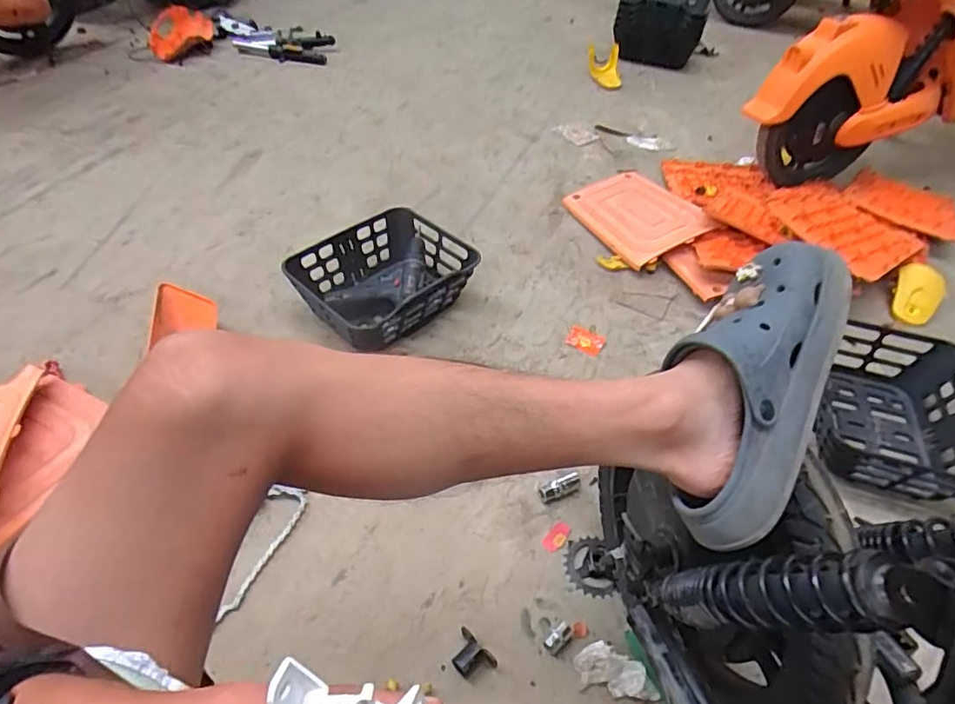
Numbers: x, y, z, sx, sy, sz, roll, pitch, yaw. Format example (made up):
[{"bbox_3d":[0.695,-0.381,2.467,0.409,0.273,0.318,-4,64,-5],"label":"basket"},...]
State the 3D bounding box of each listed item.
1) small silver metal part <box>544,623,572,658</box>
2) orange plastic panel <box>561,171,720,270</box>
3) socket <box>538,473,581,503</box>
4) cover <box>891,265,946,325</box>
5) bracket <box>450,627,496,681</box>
[{"bbox_3d":[0.107,0.376,0.731,0.038,0.022,0.025,-27,54,-25],"label":"small silver metal part"},{"bbox_3d":[0.395,-0.350,1.397,0.263,0.030,0.347,-25,49,-15],"label":"orange plastic panel"},{"bbox_3d":[0.132,0.214,0.884,0.075,0.021,0.024,-20,51,-20],"label":"socket"},{"bbox_3d":[0.972,-0.129,1.240,0.100,0.020,0.154,36,80,14],"label":"cover"},{"bbox_3d":[-0.008,0.389,0.711,0.058,0.035,0.043,31,53,24],"label":"bracket"}]

